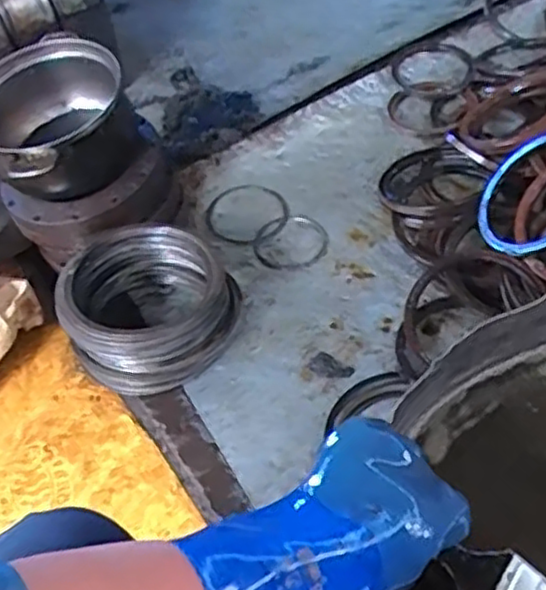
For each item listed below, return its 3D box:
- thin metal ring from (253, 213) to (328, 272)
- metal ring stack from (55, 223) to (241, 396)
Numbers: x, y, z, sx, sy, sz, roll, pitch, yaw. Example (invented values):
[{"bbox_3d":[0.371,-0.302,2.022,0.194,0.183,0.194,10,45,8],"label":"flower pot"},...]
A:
[{"bbox_3d":[0.030,-0.092,1.208,0.126,0.011,0.129,-4,52,5],"label":"thin metal ring"},{"bbox_3d":[-0.175,0.025,1.043,0.238,0.152,0.233,-30,54,-13],"label":"metal ring stack"}]

